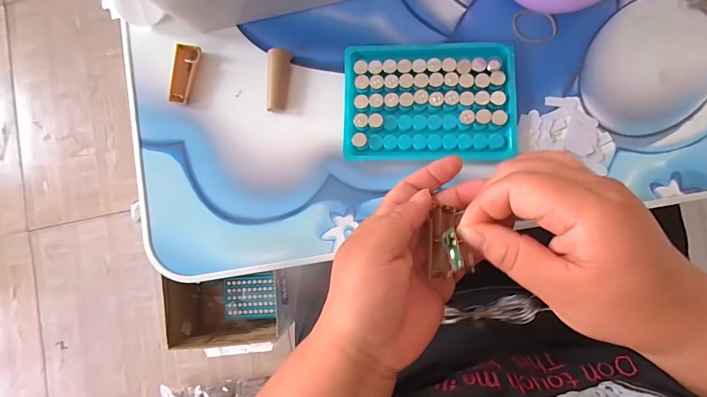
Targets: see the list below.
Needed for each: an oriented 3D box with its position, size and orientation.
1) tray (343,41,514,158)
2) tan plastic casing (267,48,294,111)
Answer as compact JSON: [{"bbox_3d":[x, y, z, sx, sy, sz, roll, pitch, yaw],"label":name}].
[{"bbox_3d":[0.059,-0.077,0.283,0.131,0.012,0.092,0,85,6],"label":"tray"},{"bbox_3d":[-0.061,-0.098,0.297,0.017,0.013,0.051,1,86,6],"label":"tan plastic casing"}]

